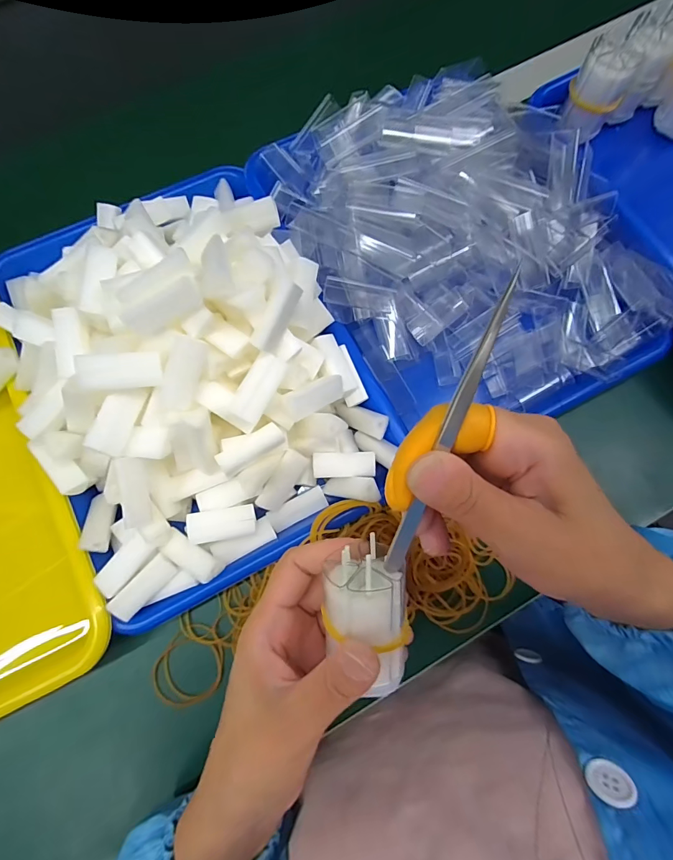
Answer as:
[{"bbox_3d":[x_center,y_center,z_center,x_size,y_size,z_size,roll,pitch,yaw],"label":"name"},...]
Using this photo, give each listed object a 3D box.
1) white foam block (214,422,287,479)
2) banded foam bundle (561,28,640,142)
[{"bbox_3d":[-0.056,0.012,0.262,0.045,0.010,0.017,-33,82,-20],"label":"white foam block"},{"bbox_3d":[0.214,-0.279,0.324,0.040,0.059,0.035,31,78,8],"label":"banded foam bundle"}]

